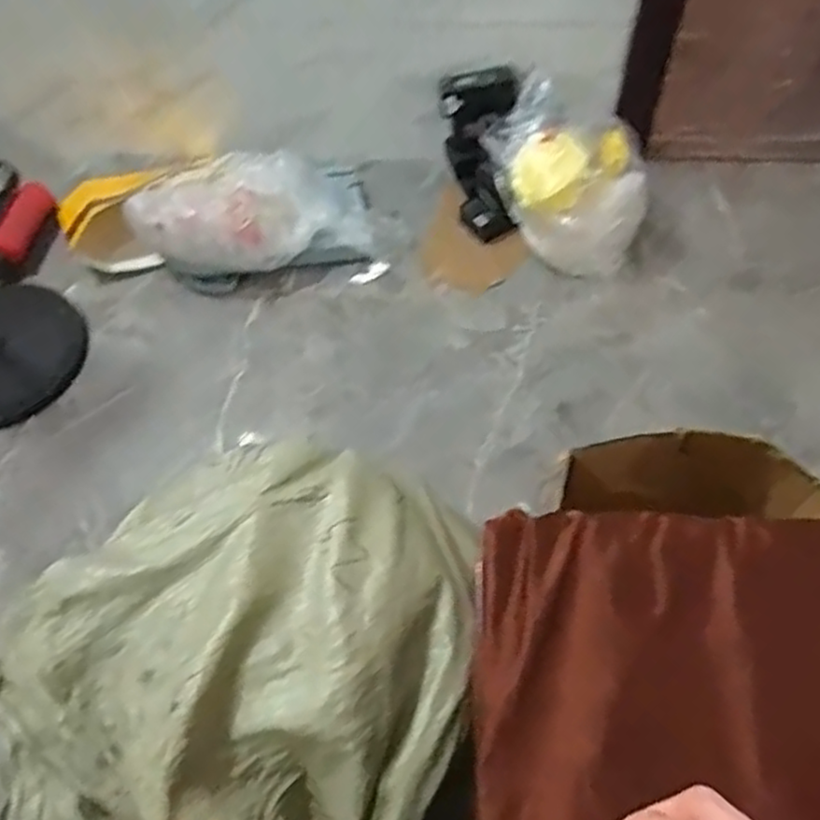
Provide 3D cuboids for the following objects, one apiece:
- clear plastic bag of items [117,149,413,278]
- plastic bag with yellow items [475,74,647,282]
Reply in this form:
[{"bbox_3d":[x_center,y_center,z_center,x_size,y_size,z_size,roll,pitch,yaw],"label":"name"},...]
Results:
[{"bbox_3d":[-0.346,-0.491,1.731,0.617,0.211,0.291,-12,58,-4],"label":"clear plastic bag of items"},{"bbox_3d":[0.357,-0.543,1.672,0.301,0.282,0.327,-12,58,-4],"label":"plastic bag with yellow items"}]

